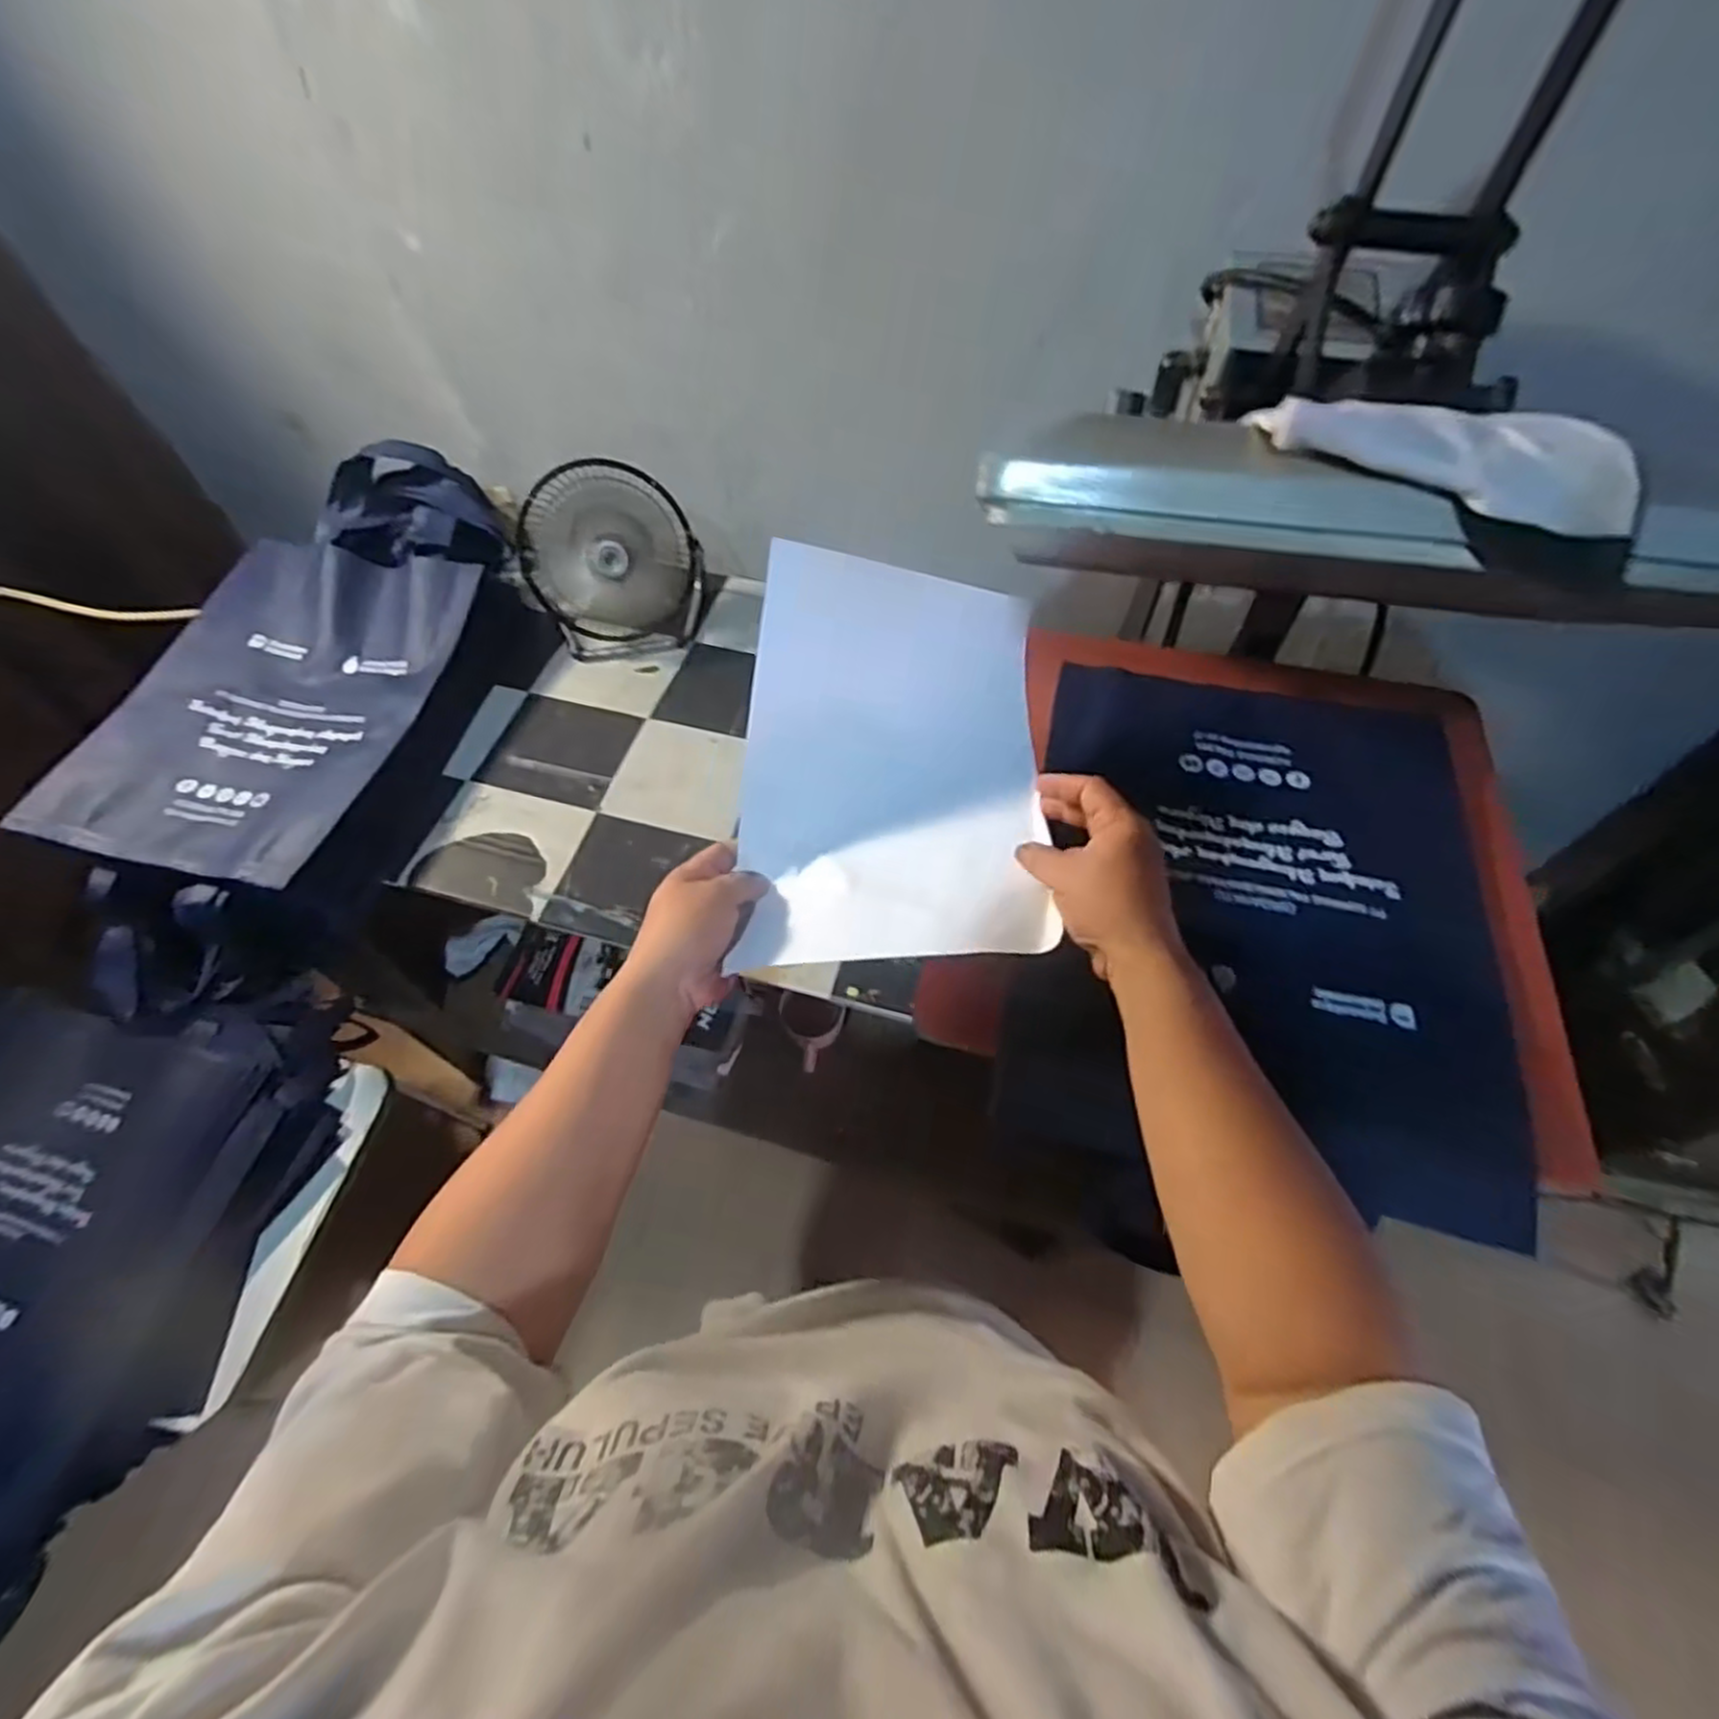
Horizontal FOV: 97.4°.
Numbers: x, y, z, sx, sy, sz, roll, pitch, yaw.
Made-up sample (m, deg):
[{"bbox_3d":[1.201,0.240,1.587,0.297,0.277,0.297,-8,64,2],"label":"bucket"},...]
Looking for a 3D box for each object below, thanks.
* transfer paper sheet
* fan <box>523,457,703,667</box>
[{"bbox_3d":[0.023,-0.070,0.478,0.193,0.127,0.248,0,57,1],"label":"transfer paper sheet"},{"bbox_3d":[-0.266,-0.320,0.811,0.190,0.162,0.108,-14,57,-8],"label":"fan"}]

